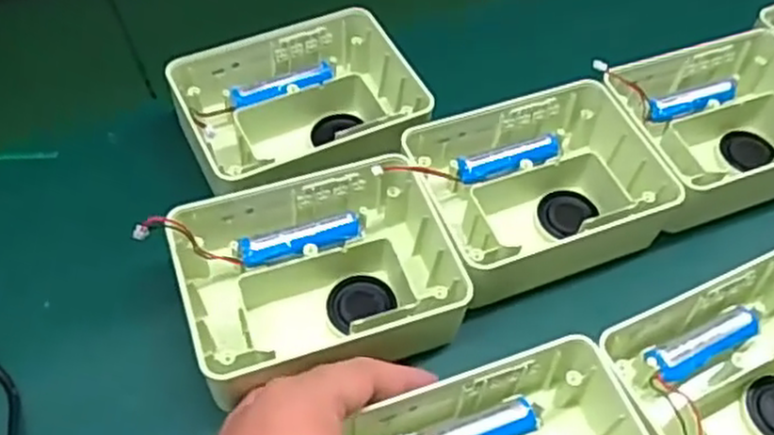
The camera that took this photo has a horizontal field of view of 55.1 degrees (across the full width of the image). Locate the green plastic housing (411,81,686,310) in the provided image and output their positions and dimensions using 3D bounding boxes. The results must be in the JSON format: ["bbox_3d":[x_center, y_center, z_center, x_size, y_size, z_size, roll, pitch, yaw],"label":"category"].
[{"bbox_3d":[0.088,-0.017,0.450,0.144,0.048,0.114,-16,55,-14],"label":"green plastic housing"}]

